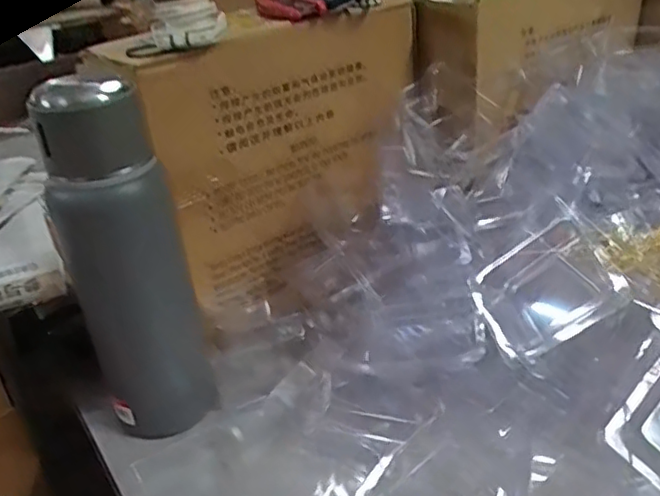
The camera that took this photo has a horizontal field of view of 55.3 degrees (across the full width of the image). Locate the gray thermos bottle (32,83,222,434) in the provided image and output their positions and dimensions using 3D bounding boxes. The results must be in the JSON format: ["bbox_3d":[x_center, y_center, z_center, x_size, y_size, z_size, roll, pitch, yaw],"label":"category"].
[{"bbox_3d":[-0.148,0.023,0.477,0.077,0.294,0.091,-15,31,-16],"label":"gray thermos bottle"}]

